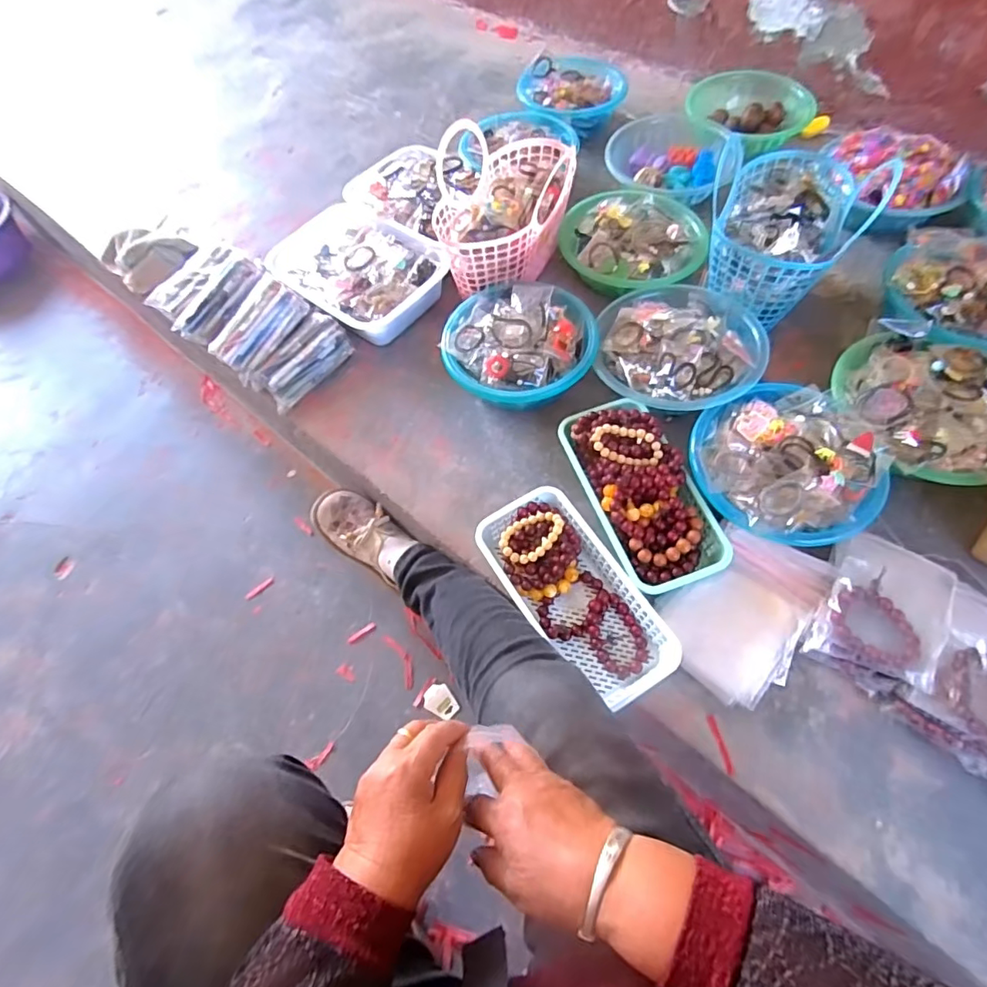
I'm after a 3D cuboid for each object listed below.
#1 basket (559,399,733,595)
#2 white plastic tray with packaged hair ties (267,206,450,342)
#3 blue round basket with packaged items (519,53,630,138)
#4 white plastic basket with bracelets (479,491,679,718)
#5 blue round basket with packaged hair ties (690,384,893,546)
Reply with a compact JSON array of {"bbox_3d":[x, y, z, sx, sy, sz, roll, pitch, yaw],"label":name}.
[{"bbox_3d":[0.187,-0.007,0.688,0.126,0.078,0.258,-20,62,-7],"label":"basket"},{"bbox_3d":[-0.230,-0.379,0.927,0.222,0.084,0.271,-41,67,-17],"label":"white plastic tray with packaged hair ties"},{"bbox_3d":[0.158,-0.844,1.130,0.218,0.086,0.194,-42,67,-17],"label":"blue round basket with packaged items"},{"bbox_3d":[0.097,0.120,0.652,0.137,0.056,0.270,-35,65,-15],"label":"white plastic basket with bracelets"},{"bbox_3d":[0.363,-0.042,0.676,0.210,0.073,0.207,-1,62,3],"label":"blue round basket with packaged hair ties"}]

